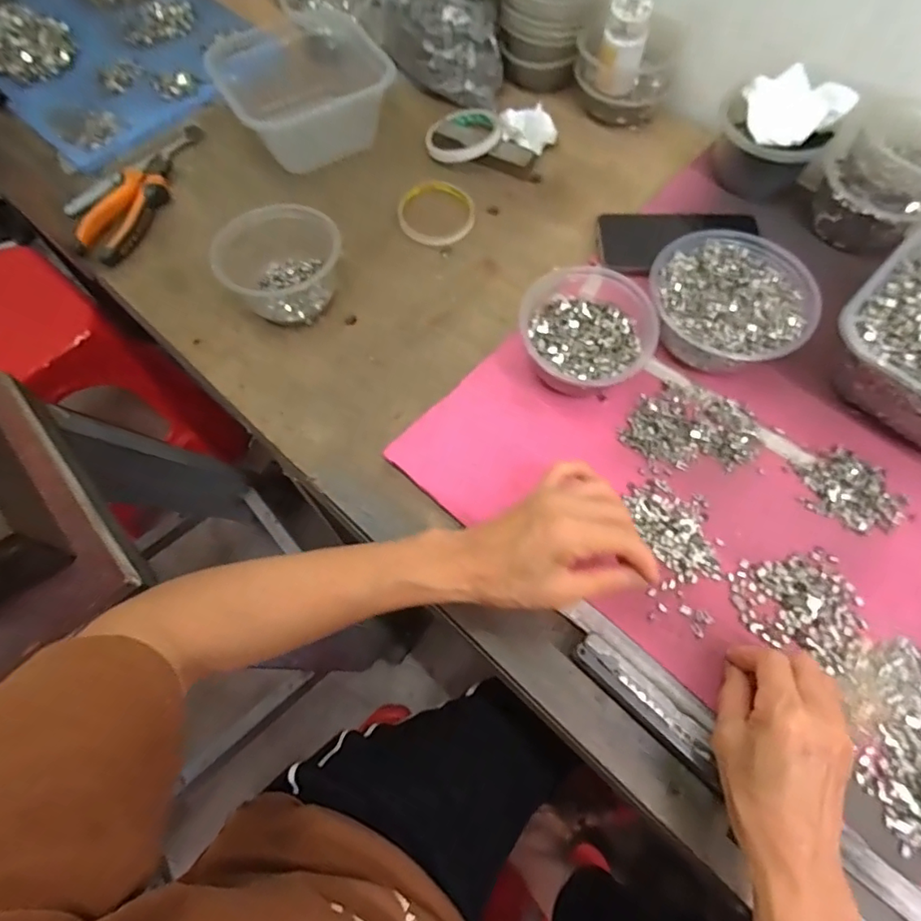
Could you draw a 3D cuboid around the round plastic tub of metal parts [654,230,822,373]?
[{"bbox_3d":[0.232,-0.137,0.490,0.129,0.057,0.133,0,65,1],"label":"round plastic tub of metal parts"}]

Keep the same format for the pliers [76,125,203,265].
[{"bbox_3d":[-0.342,-0.301,0.604,0.049,0.027,0.222,19,67,9],"label":"pliers"}]

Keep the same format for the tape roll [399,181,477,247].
[{"bbox_3d":[-0.027,-0.269,0.600,0.081,0.017,0.087,-11,66,-4],"label":"tape roll"}]

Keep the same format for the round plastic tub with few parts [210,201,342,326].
[{"bbox_3d":[-0.170,-0.186,0.528,0.090,0.065,0.113,40,72,17],"label":"round plastic tub with few parts"}]

